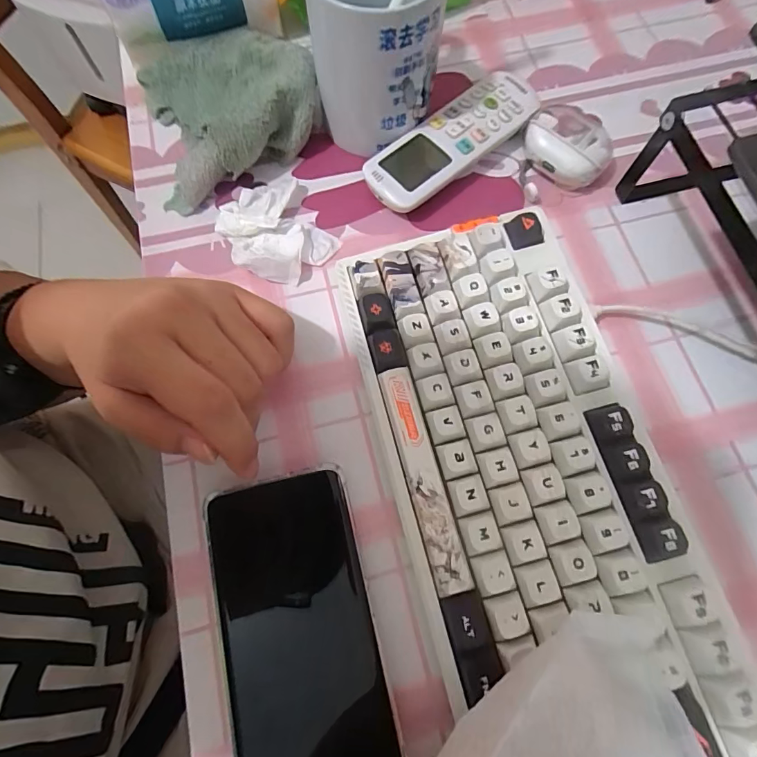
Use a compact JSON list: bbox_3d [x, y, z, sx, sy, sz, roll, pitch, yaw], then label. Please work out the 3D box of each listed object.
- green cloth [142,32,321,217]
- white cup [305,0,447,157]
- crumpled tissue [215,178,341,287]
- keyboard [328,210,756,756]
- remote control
[{"bbox_3d":[-0.116,-0.197,0.298,0.126,0.046,0.118,-33,75,-9],"label":"green cloth"},{"bbox_3d":[-0.002,-0.207,0.273,0.076,0.103,0.072,0,72,1],"label":"white cup"},{"bbox_3d":[-0.071,-0.099,0.284,0.061,0.015,0.073,-36,75,-10],"label":"crumpled tissue"},{"bbox_3d":[0.083,0.090,0.209,0.131,0.038,0.375,-15,73,-4],"label":"keyboard"},{"bbox_3d":[0.051,-0.165,0.300,0.134,0.023,0.047,-39,76,-11],"label":"remote control"}]

